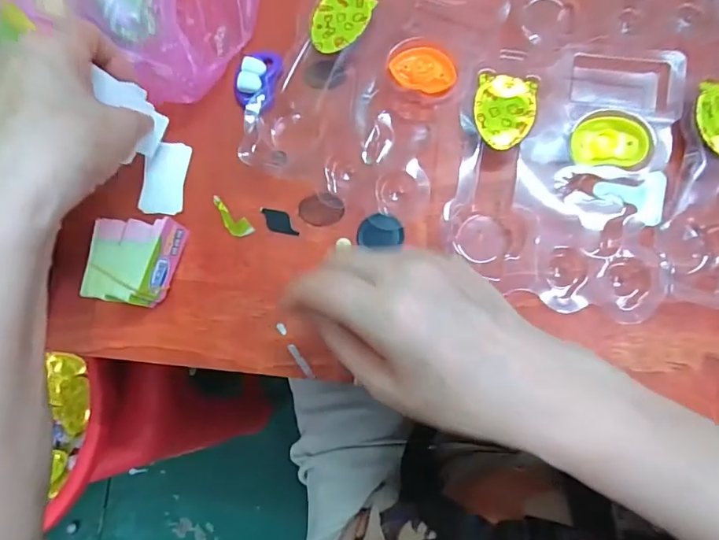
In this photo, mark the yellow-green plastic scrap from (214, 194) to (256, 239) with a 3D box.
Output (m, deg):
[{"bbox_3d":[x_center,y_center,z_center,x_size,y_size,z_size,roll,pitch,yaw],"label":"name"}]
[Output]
[{"bbox_3d":[-0.093,-0.037,0.346,0.038,0.004,0.015,41,90,8],"label":"yellow-green plastic scrap"}]

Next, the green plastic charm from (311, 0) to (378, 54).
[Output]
[{"bbox_3d":[-0.015,-0.175,0.344,0.038,0.009,0.049,26,88,8],"label":"green plastic charm"}]

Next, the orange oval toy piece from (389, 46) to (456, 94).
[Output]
[{"bbox_3d":[0.044,-0.139,0.337,0.044,0.005,0.030,6,86,7],"label":"orange oval toy piece"}]

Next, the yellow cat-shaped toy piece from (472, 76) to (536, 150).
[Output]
[{"bbox_3d":[0.096,-0.104,0.323,0.038,0.010,0.050,10,86,7],"label":"yellow cat-shaped toy piece"}]

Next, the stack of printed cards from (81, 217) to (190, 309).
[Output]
[{"bbox_3d":[-0.153,-0.008,0.333,0.044,0.035,0.060,15,87,7],"label":"stack of printed cards"}]

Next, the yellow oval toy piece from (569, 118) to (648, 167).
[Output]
[{"bbox_3d":[0.162,-0.085,0.316,0.045,0.010,0.031,4,85,6],"label":"yellow oval toy piece"}]

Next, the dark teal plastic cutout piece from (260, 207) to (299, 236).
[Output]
[{"bbox_3d":[-0.057,-0.034,0.343,0.029,0.004,0.016,9,86,7],"label":"dark teal plastic cutout piece"}]

